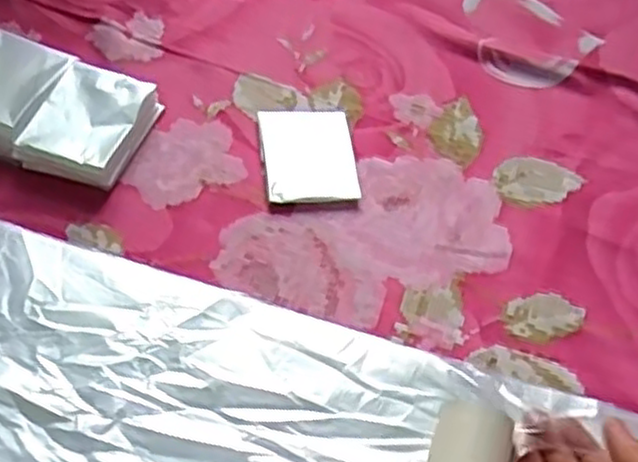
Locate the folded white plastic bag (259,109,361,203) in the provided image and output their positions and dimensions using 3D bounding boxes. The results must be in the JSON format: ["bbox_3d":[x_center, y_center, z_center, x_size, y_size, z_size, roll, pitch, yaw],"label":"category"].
[{"bbox_3d":[-0.008,-0.055,0.523,0.063,0.006,0.085,-3,53,-8],"label":"folded white plastic bag"}]

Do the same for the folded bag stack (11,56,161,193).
[{"bbox_3d":[-0.158,-0.074,0.519,0.067,0.030,0.089,17,53,7],"label":"folded bag stack"}]

